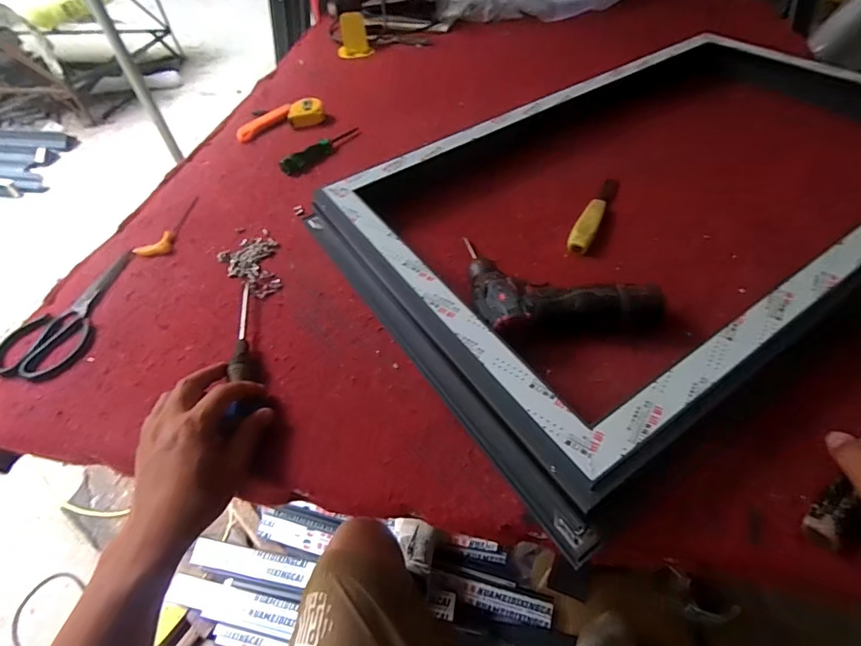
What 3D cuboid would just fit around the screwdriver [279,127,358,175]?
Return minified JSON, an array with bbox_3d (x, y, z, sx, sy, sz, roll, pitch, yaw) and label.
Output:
[{"bbox_3d":[-0.198,-0.327,0.817,0.030,0.031,0.190,28,58,25],"label":"screwdriver"}]

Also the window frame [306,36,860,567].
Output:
[{"bbox_3d":[0.354,-0.208,0.645,0.954,0.065,0.544,-29,54,-18],"label":"window frame"}]

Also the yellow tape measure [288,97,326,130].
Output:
[{"bbox_3d":[-0.255,-0.433,0.904,0.073,0.031,0.065,-16,51,-9],"label":"yellow tape measure"}]

